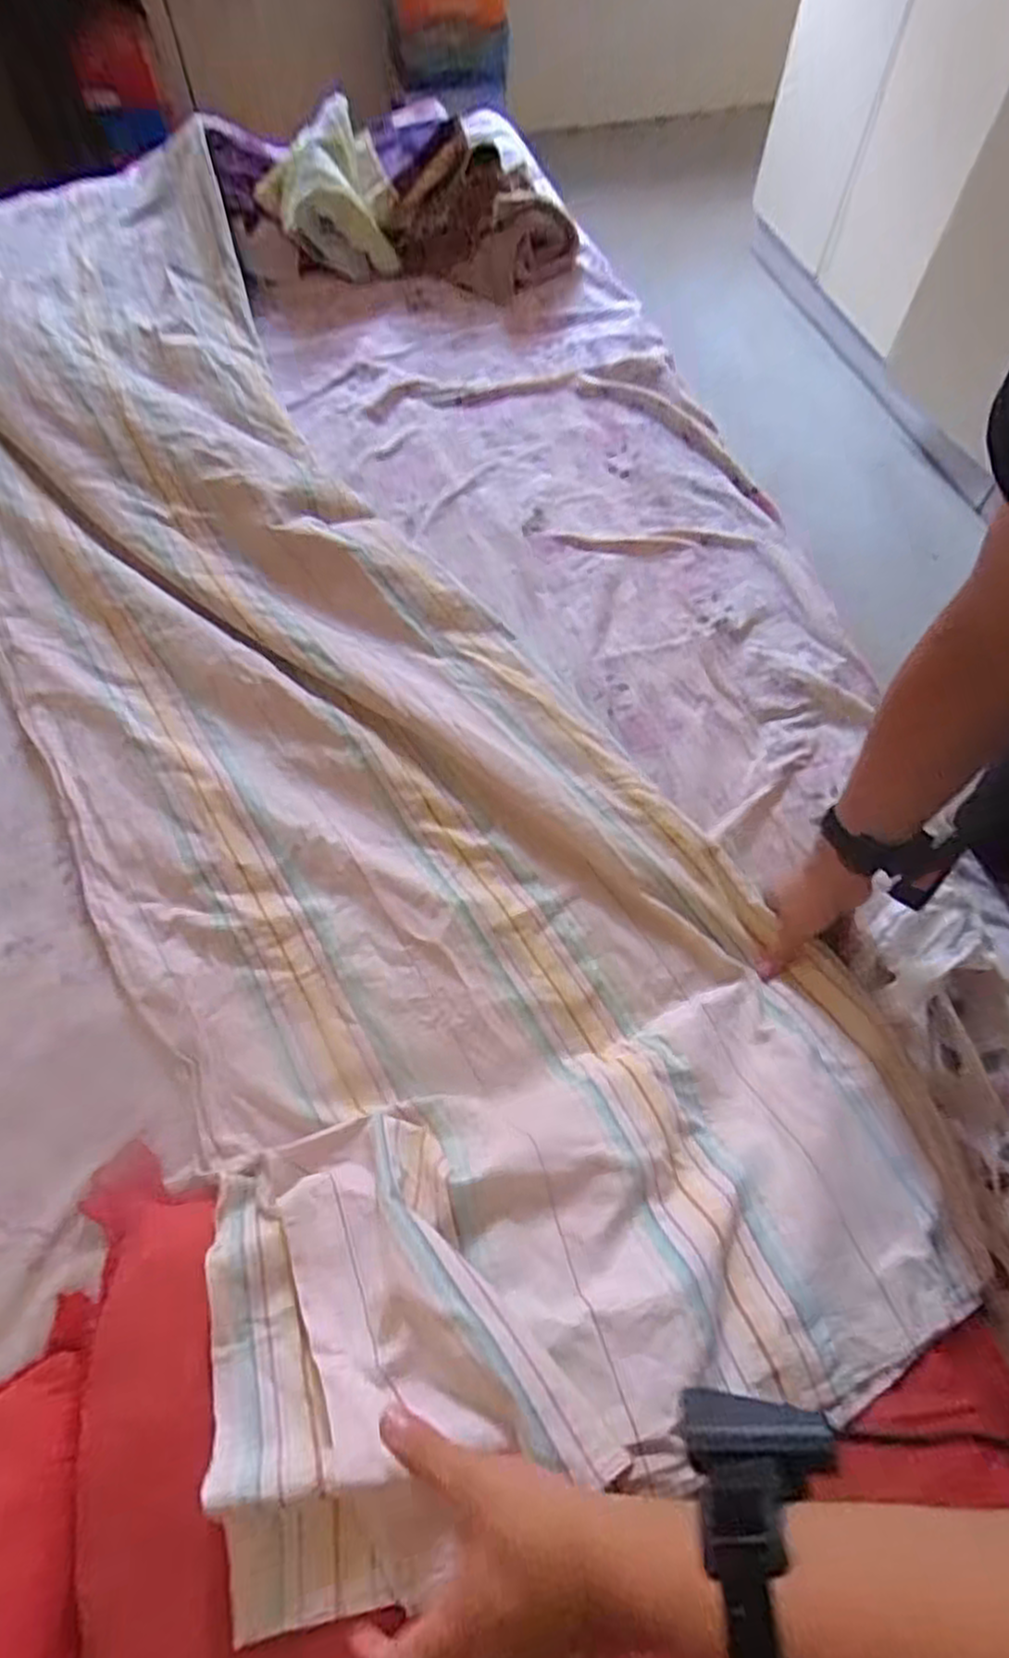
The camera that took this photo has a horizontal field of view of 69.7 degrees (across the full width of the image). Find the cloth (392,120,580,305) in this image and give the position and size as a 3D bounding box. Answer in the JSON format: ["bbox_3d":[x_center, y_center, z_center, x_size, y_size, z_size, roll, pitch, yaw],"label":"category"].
[{"bbox_3d":[-0.022,-0.809,0.975,0.211,0.131,0.130,15,64,8],"label":"cloth"}]

